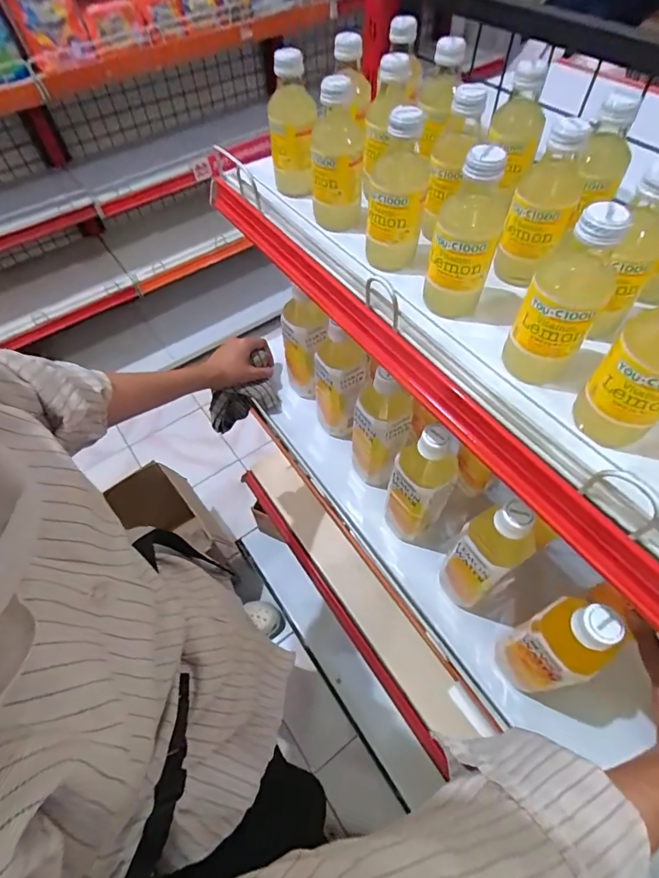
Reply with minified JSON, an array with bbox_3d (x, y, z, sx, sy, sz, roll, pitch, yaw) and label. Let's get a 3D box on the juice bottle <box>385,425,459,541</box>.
[{"bbox_3d":[0.106,0.055,0.519,0.068,0.196,0.062,12,58,10],"label":"juice bottle"}]

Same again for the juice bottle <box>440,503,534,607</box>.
[{"bbox_3d":[0.163,0.129,0.472,0.051,0.194,0.057,-29,60,-16],"label":"juice bottle"}]

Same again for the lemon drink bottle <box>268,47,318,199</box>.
[{"bbox_3d":[-0.041,-0.333,0.480,0.053,0.125,0.042,-4,57,0],"label":"lemon drink bottle"}]

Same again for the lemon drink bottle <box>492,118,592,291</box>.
[{"bbox_3d":[0.183,-0.200,0.381,0.051,0.120,0.053,19,60,14],"label":"lemon drink bottle"}]

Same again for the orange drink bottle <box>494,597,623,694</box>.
[{"bbox_3d":[0.210,0.202,0.423,0.056,0.199,0.060,-31,61,-17],"label":"orange drink bottle"}]

